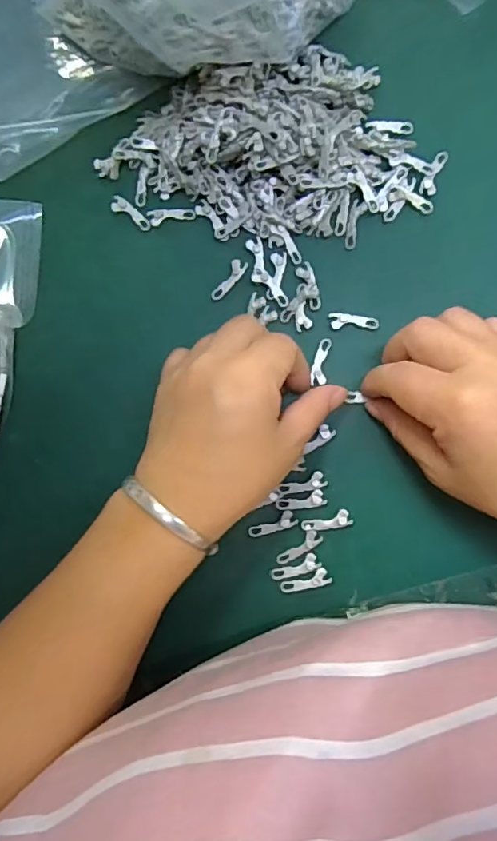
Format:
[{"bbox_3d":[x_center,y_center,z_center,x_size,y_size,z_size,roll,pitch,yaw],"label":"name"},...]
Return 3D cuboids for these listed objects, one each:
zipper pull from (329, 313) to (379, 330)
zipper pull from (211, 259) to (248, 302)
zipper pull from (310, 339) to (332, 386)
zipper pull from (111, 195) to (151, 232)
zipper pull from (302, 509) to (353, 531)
[{"bbox_3d":[0.062,-0.059,0.305,0.028,0.004,0.010,-1,87,5],"label":"zipper pull"},{"bbox_3d":[-0.012,-0.085,0.313,0.010,0.004,0.028,33,90,6],"label":"zipper pull"},{"bbox_3d":[0.043,-0.035,0.305,0.008,0.004,0.027,8,88,5],"label":"zipper pull"},{"bbox_3d":[-0.073,-0.127,0.321,0.028,0.004,0.010,43,91,6],"label":"zipper pull"},{"bbox_3d":[0.045,0.058,0.299,0.028,0.004,0.009,-12,86,4],"label":"zipper pull"}]

